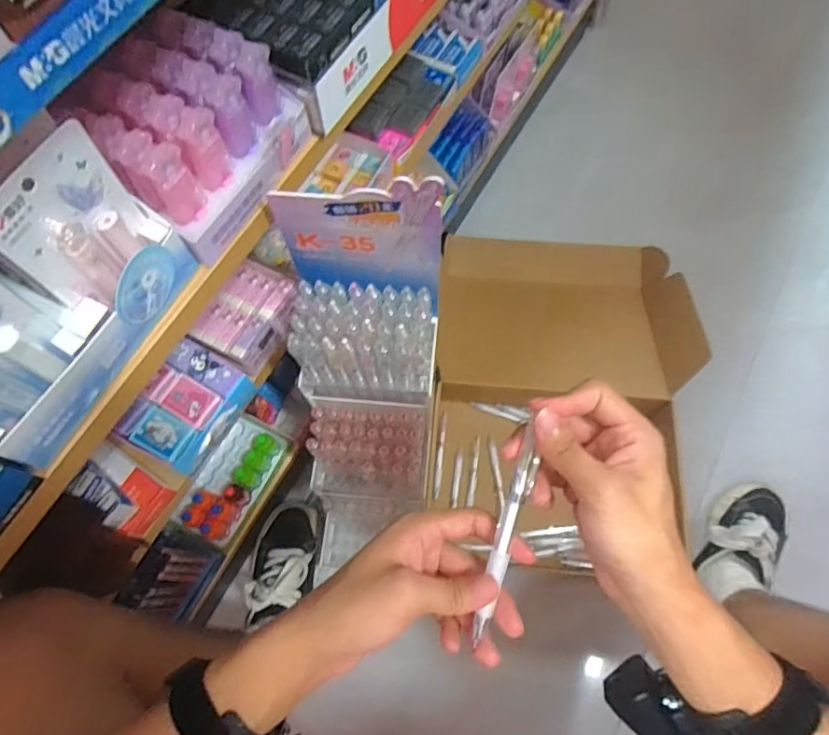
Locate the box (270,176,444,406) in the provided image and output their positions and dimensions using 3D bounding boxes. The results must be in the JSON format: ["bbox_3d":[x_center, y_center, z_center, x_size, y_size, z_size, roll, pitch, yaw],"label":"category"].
[{"bbox_3d":[-0.049,-0.051,0.499,0.141,0.237,0.099,7,68,4],"label":"box"}]

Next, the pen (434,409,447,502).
[{"bbox_3d":[0.042,0.139,0.835,0.011,0.008,0.132,6,80,4],"label":"pen"}]

